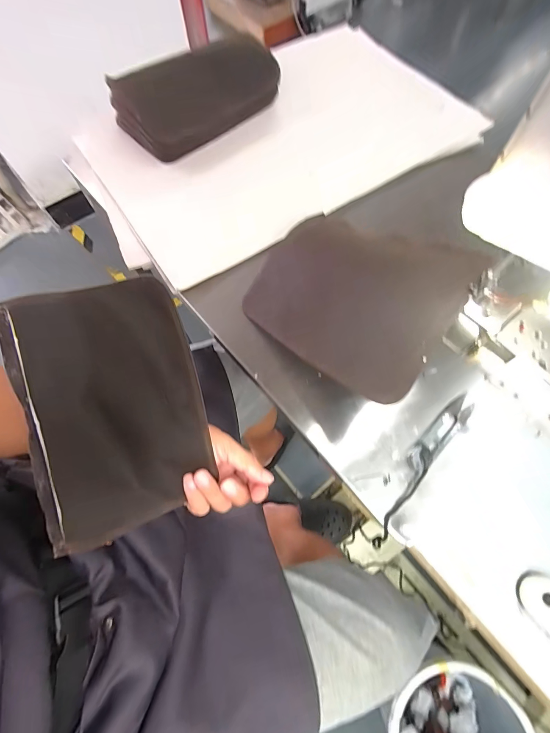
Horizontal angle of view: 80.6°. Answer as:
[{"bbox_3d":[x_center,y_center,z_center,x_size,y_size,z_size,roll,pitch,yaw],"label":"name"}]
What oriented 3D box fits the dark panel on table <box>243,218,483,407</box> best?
[{"bbox_3d":[0.060,-0.072,0.314,0.138,0.015,0.220,-53,49,3],"label":"dark panel on table"}]

